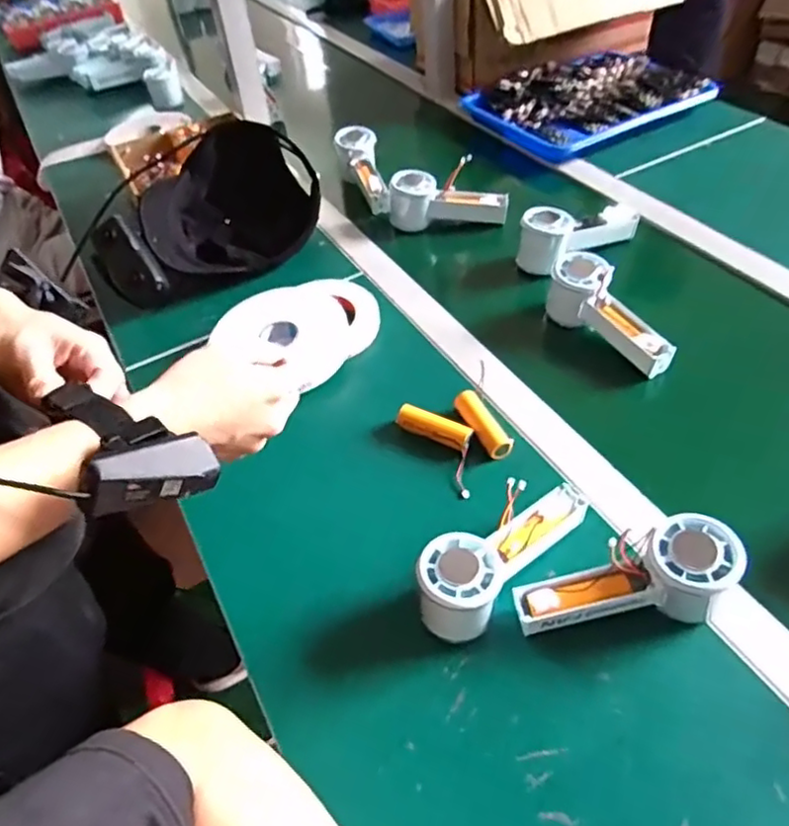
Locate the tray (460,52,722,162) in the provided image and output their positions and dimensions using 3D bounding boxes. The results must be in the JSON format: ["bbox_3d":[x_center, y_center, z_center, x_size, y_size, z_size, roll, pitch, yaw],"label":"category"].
[{"bbox_3d":[0.302,-0.499,0.992,0.316,0.038,0.257,-27,50,-18],"label":"tray"}]

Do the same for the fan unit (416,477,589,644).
[{"bbox_3d":[0.079,0.100,0.470,0.057,0.061,0.152,33,58,31],"label":"fan unit"}]

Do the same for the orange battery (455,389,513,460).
[{"bbox_3d":[0.079,0.011,0.572,0.023,0.023,0.072,-24,49,-15],"label":"orange battery"}]

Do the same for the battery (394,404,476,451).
[{"bbox_3d":[0.035,0.015,0.577,0.071,0.023,0.022,19,52,22],"label":"battery"}]

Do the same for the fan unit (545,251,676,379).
[{"bbox_3d":[0.219,-0.096,0.643,0.046,0.067,0.151,-30,65,-19],"label":"fan unit"}]

